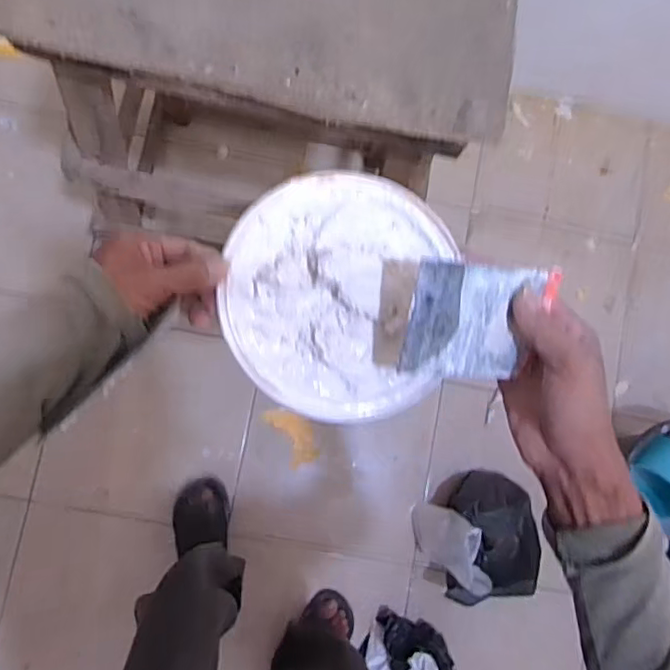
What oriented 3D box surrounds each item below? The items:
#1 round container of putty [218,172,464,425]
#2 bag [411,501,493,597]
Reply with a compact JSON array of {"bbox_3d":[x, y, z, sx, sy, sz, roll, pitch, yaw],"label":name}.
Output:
[{"bbox_3d":[0.003,-0.031,0.436,0.156,0.037,0.175,11,85,-7],"label":"round container of putty"},{"bbox_3d":[0.215,0.403,1.193,0.061,0.265,0.110,-10,85,-6],"label":"bag"}]

